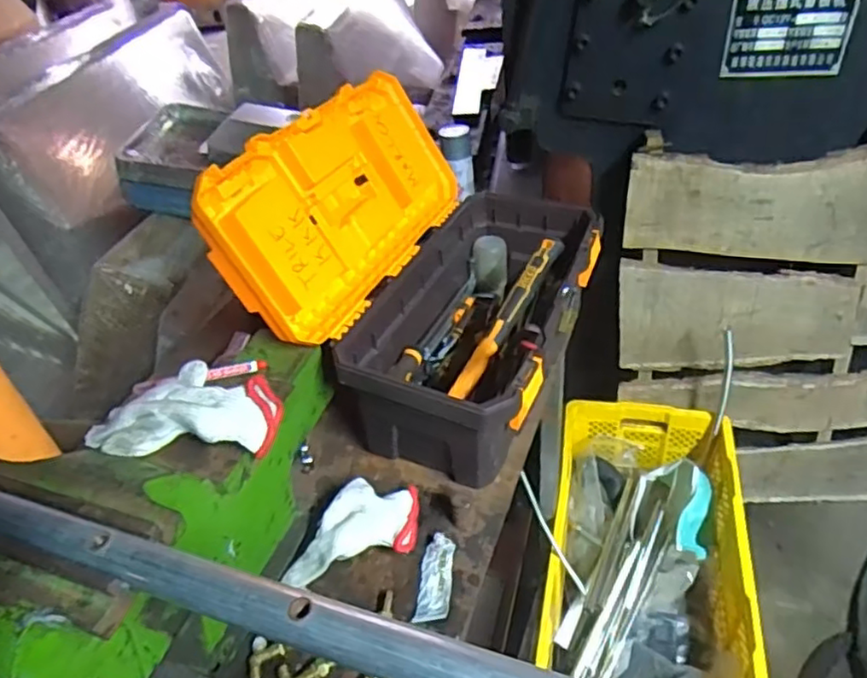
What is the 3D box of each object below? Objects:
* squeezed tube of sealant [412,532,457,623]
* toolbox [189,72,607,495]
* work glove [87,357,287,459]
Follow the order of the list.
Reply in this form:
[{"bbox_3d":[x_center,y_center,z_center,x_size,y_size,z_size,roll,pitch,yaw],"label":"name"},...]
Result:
[{"bbox_3d":[0.003,0.241,0.653,0.032,0.015,0.089,0,39,10],"label":"squeezed tube of sealant"},{"bbox_3d":[-0.001,-0.109,0.817,0.349,0.310,0.449,12,43,23],"label":"toolbox"},{"bbox_3d":[-0.228,0.057,0.612,0.159,0.050,0.123,-6,39,2],"label":"work glove"}]

